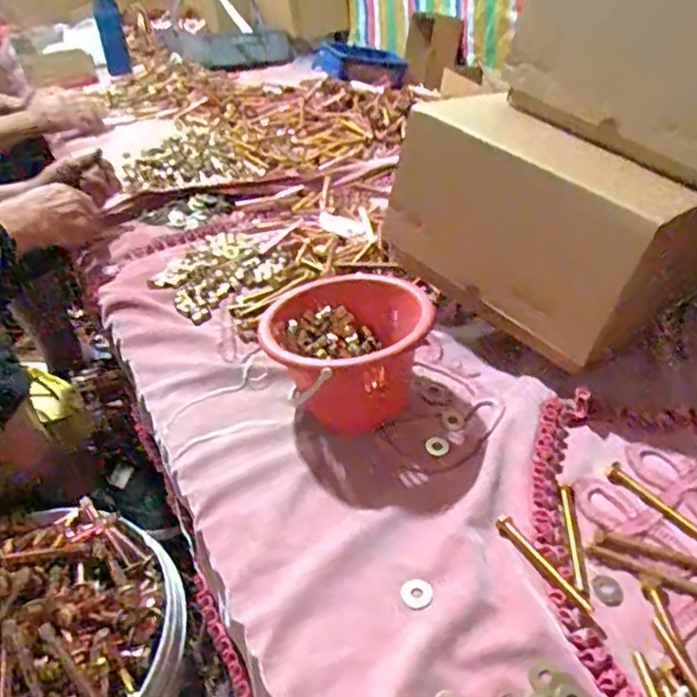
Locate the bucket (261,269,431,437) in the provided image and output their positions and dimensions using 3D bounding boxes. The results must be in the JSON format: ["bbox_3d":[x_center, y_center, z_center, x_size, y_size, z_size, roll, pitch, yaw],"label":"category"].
[{"bbox_3d":[0.000,-0.002,0.660,0.163,0.112,0.174,-3,40,2],"label":"bucket"}]

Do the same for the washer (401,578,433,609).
[{"bbox_3d":[0.056,0.201,0.501,0.024,0.005,0.024,-14,41,-11],"label":"washer"}]

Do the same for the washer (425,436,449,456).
[{"bbox_3d":[0.093,0.102,0.637,0.022,0.005,0.023,-3,57,4],"label":"washer"}]

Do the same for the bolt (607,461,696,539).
[{"bbox_3d":[0.287,0.144,0.558,0.019,0.011,0.108,-26,44,-24],"label":"bolt"}]

